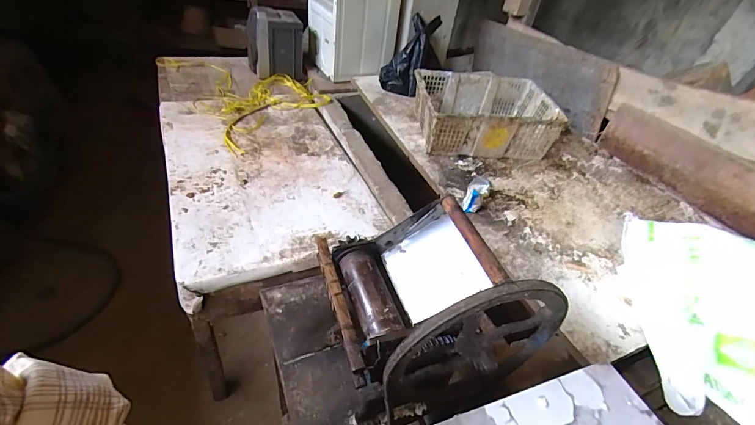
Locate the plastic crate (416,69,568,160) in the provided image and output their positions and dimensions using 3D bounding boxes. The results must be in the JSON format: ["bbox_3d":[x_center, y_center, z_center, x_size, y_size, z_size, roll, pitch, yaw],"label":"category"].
[{"bbox_3d":[0.386,-0.355,1.358,0.481,0.180,0.334,-1,41,-7],"label":"plastic crate"}]

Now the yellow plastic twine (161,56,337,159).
[{"bbox_3d":[-0.524,-0.520,1.535,0.508,0.056,0.814,-26,50,-31],"label":"yellow plastic twine"}]

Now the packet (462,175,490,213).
[{"bbox_3d":[0.284,-0.062,1.062,0.060,0.063,0.140,23,57,19],"label":"packet"}]

